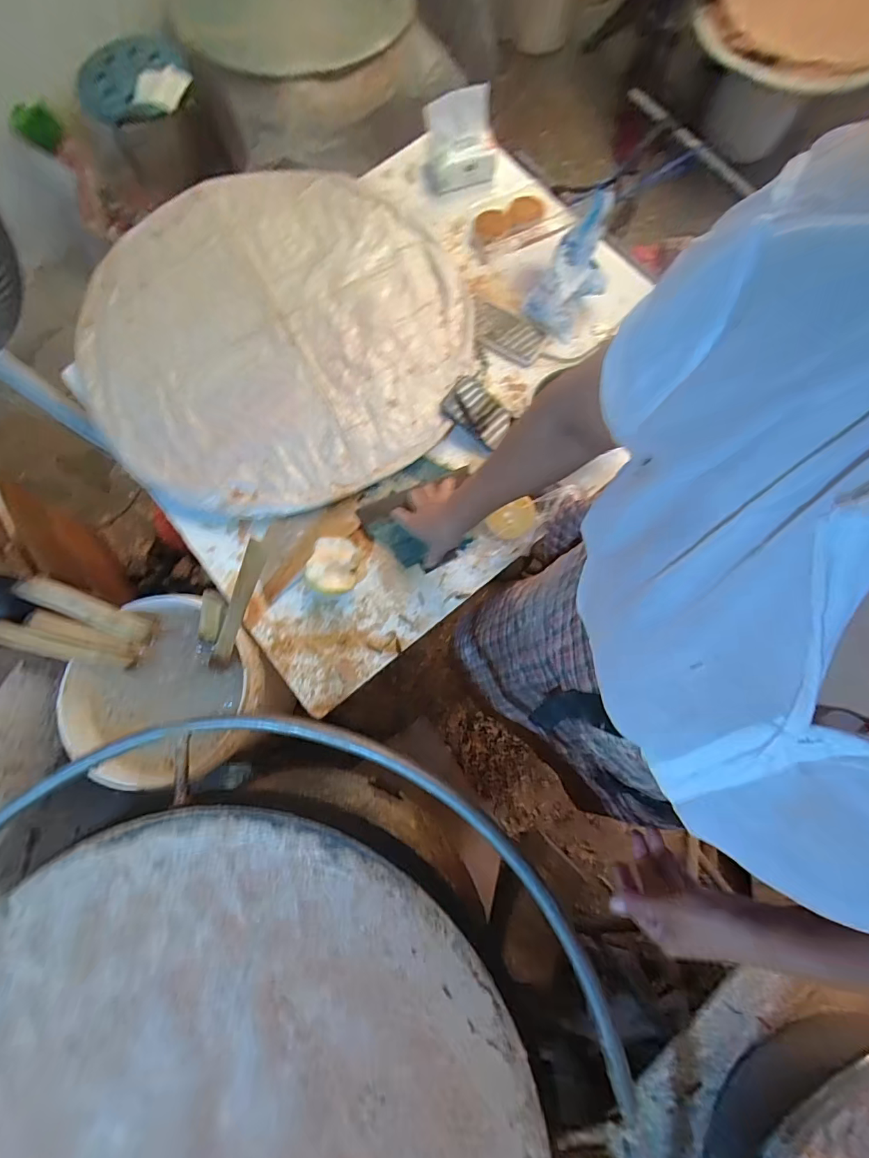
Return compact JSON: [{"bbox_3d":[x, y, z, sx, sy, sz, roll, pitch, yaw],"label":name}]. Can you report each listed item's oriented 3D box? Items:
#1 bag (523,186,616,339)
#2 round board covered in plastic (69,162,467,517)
[{"bbox_3d":[0.241,-0.534,0.779,0.114,0.043,0.210,26,108,7],"label":"bag"},{"bbox_3d":[-0.276,-0.447,0.799,0.648,0.072,0.650,0,77,1],"label":"round board covered in plastic"}]

